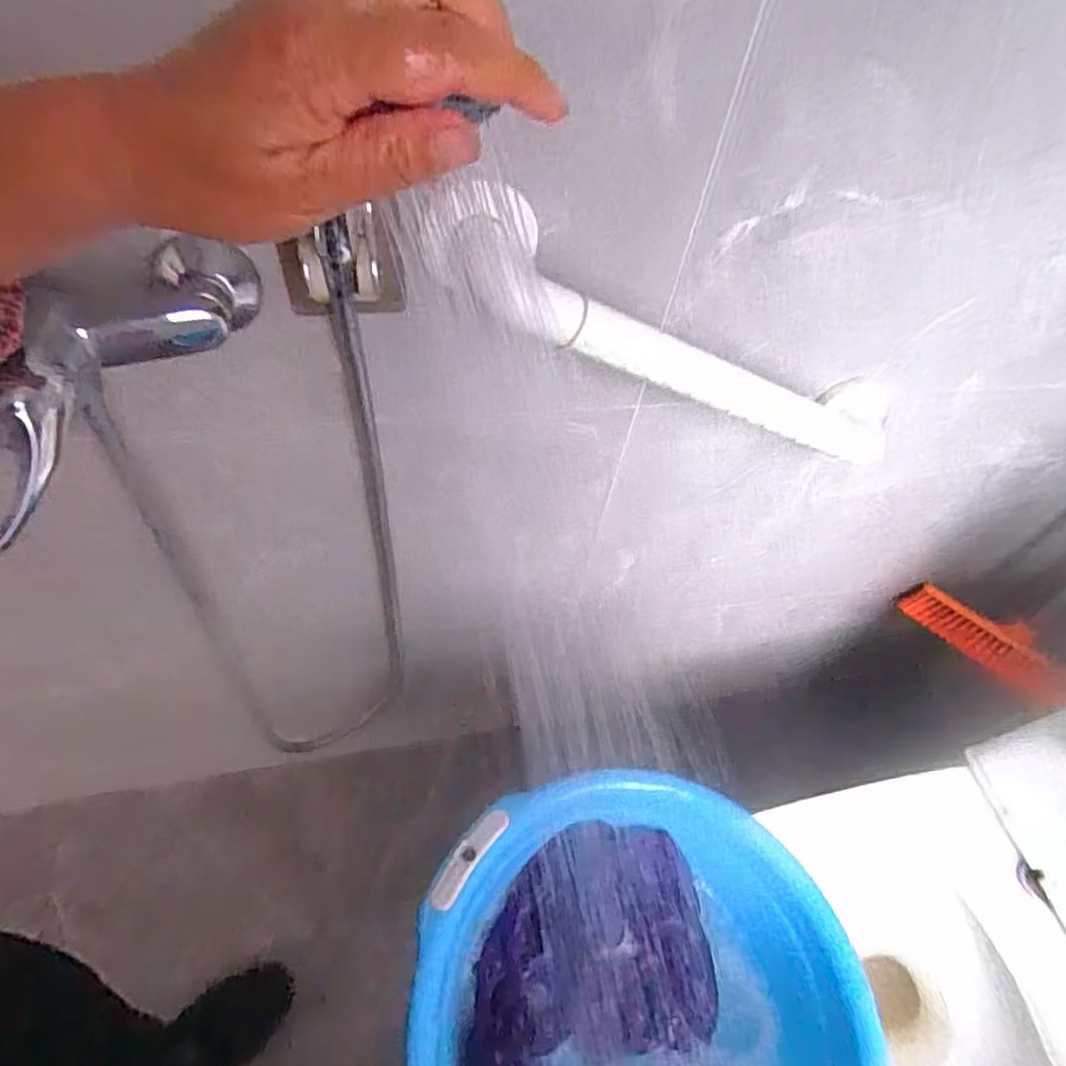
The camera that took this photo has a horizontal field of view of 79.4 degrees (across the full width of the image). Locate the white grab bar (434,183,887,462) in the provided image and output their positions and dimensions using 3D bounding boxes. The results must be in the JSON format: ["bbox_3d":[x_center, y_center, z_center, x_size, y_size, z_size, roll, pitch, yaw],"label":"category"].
[{"bbox_3d":[0.128,-0.125,0.483,0.439,0.083,0.079,13,49,-27],"label":"white grab bar"}]

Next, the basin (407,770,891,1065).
[{"bbox_3d":[0.076,0.354,0.474,0.307,0.107,0.310,2,54,-3],"label":"basin"}]

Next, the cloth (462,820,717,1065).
[{"bbox_3d":[0.050,0.381,0.524,0.187,0.033,0.259,23,56,12],"label":"cloth"}]

